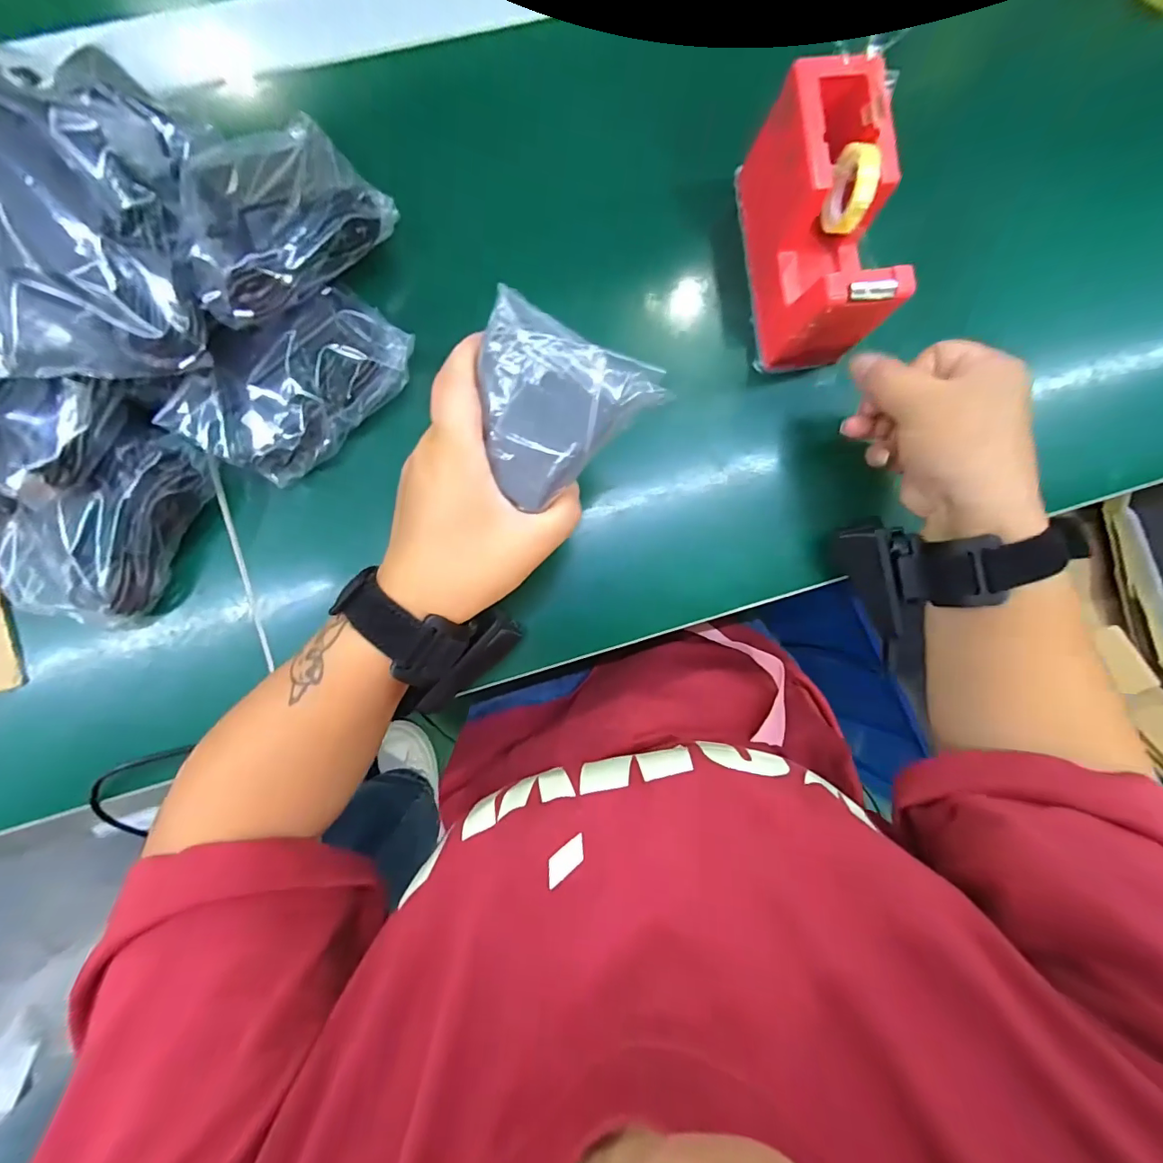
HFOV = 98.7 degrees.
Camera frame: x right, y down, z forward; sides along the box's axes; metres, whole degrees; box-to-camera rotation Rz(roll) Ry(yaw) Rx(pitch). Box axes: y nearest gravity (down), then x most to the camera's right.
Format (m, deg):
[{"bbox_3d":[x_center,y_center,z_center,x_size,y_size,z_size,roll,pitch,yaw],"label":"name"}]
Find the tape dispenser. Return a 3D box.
[{"bbox_3d":[0.135,-0.194,0.285,0.051,0.078,0.142,-9,86,-4],"label":"tape dispenser"}]

